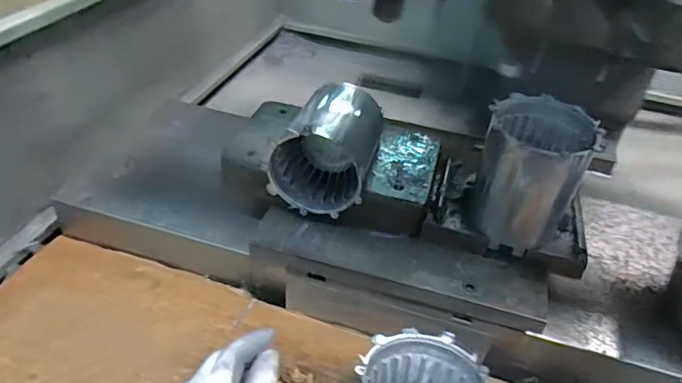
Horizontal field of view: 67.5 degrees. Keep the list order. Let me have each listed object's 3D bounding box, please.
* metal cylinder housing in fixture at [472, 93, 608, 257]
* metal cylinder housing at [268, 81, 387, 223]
[{"bbox_3d":[0.176,-0.016,0.480,0.090,0.115,0.083,19,42,16],"label":"metal cylinder housing in fixture"},{"bbox_3d":[-0.012,-0.047,0.521,0.091,0.088,0.112,12,41,8],"label":"metal cylinder housing"}]

